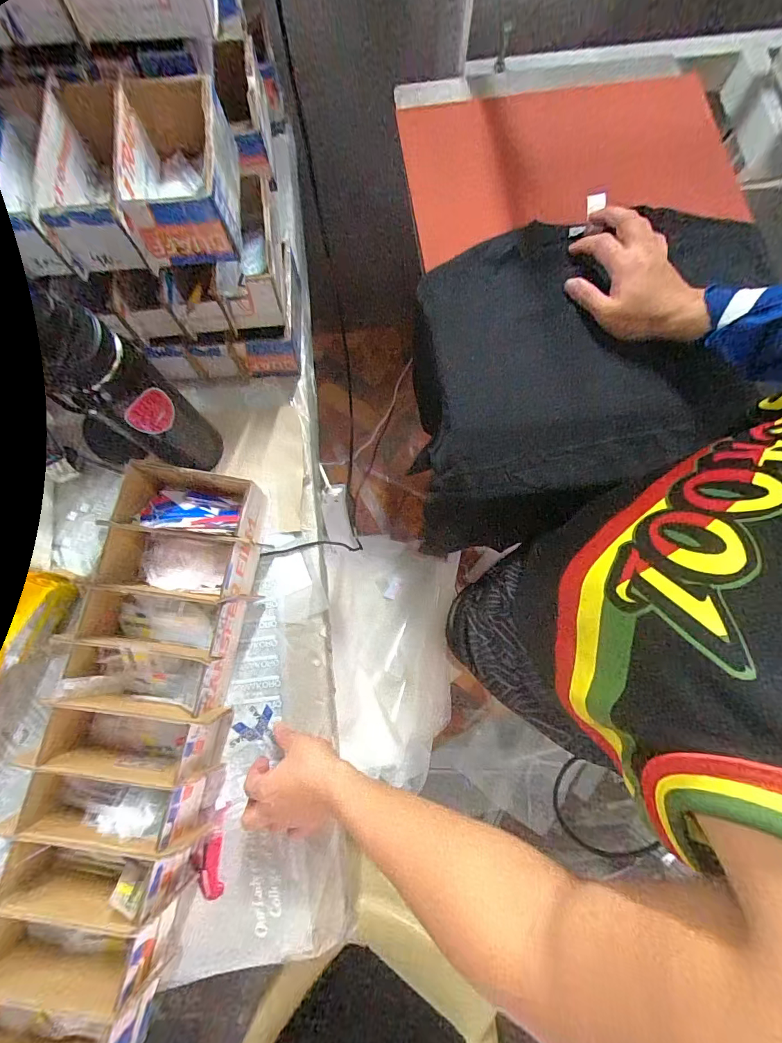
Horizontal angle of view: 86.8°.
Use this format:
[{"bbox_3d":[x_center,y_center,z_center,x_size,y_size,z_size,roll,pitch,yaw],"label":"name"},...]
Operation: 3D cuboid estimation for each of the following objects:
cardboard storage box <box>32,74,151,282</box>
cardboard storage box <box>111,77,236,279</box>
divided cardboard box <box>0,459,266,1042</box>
[{"bbox_3d":[-0.304,-0.353,0.428,0.089,0.068,0.177,-6,78,-2],"label":"cardboard storage box"},{"bbox_3d":[-0.216,-0.362,0.426,0.096,0.065,0.170,-7,78,-2],"label":"cardboard storage box"},{"bbox_3d":[-0.289,0.235,0.463,0.191,0.076,0.597,13,78,2],"label":"divided cardboard box"}]

